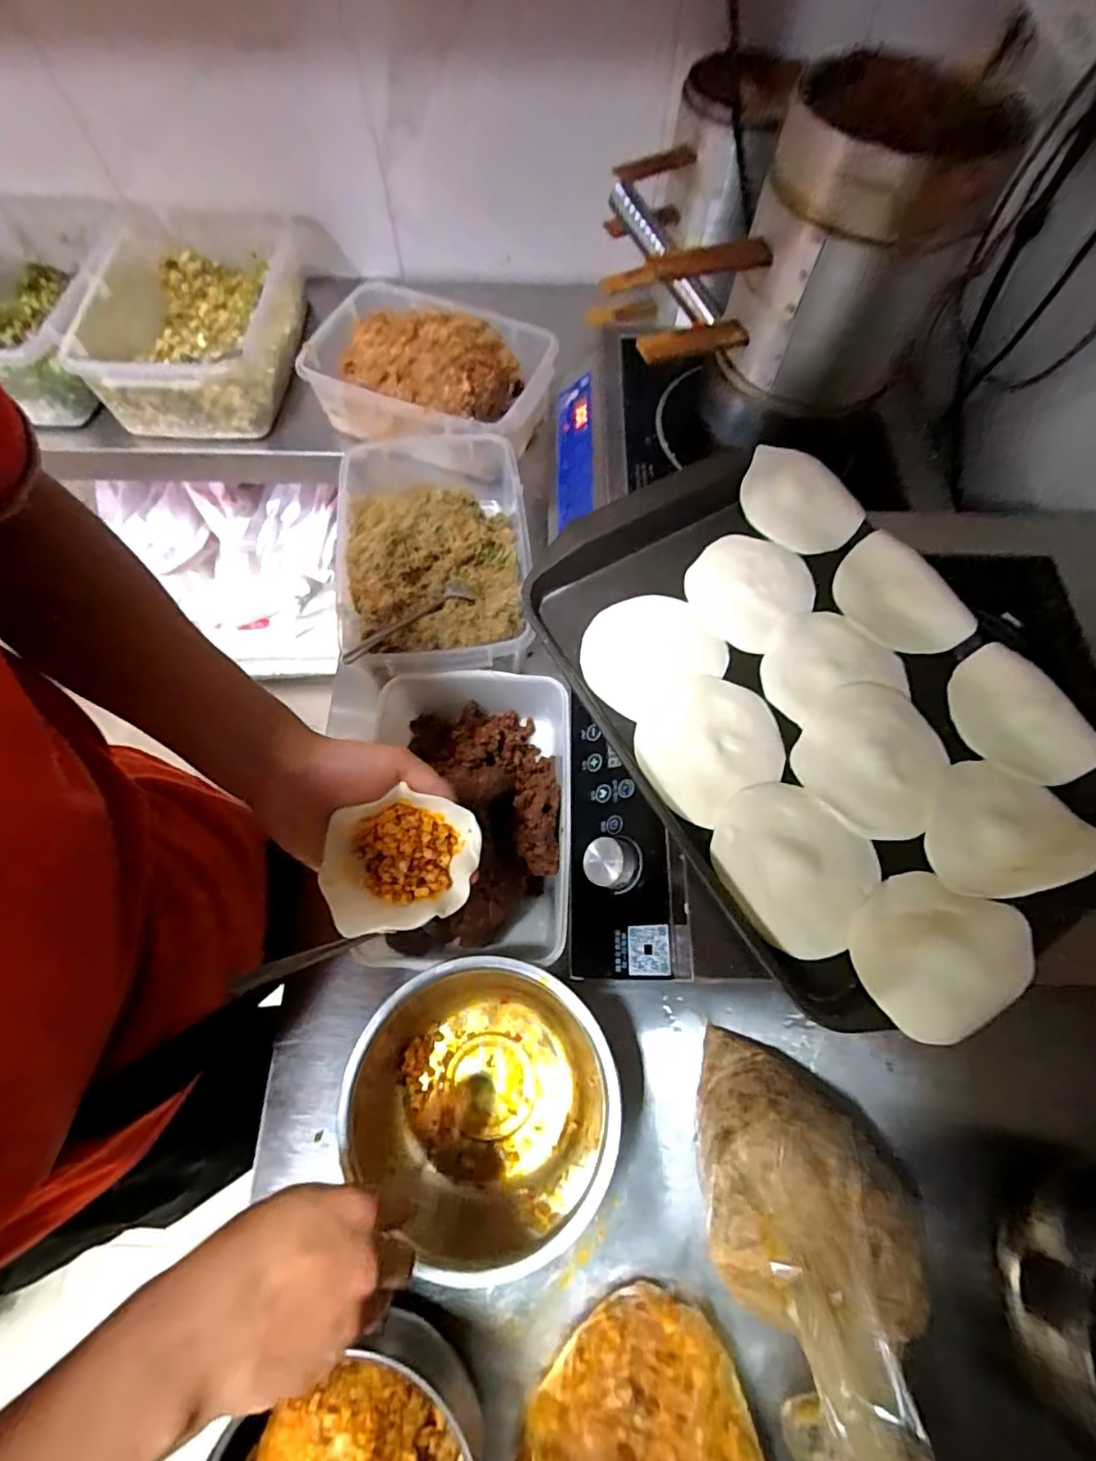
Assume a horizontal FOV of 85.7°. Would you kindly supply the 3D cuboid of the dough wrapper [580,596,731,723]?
[{"bbox_3d":[0.077,-0.065,0.463,0.105,0.007,0.089,-26,70,-11],"label":"dough wrapper"}]

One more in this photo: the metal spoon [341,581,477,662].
[{"bbox_3d":[-0.145,-0.114,0.623,0.035,0.018,0.164,42,59,15],"label":"metal spoon"}]

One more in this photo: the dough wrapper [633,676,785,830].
[{"bbox_3d":[0.120,0.006,0.436,0.109,0.004,0.097,-32,71,-12],"label":"dough wrapper"}]

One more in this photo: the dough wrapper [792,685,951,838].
[{"bbox_3d":[0.238,0.018,0.434,0.098,0.004,0.115,29,70,12],"label":"dough wrapper"}]

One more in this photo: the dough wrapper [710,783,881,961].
[{"bbox_3d":[0.167,0.090,0.407,0.105,0.011,0.097,0,67,0],"label":"dough wrapper"}]

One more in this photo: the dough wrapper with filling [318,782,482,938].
[{"bbox_3d":[-0.097,0.087,0.384,0.102,0.036,0.080,-6,67,-2],"label":"dough wrapper with filling"}]

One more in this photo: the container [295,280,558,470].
[{"bbox_3d":[-0.150,-0.457,0.773,0.291,0.109,0.208,20,69,8],"label":"container"}]

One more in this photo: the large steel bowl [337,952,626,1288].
[{"bbox_3d":[-0.050,0.297,0.485,0.197,0.093,0.199,0,67,0],"label":"large steel bowl"}]

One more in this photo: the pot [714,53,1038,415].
[{"bbox_3d":[0.258,-0.421,0.524,0.156,0.181,0.171,0,67,0],"label":"pot"}]

